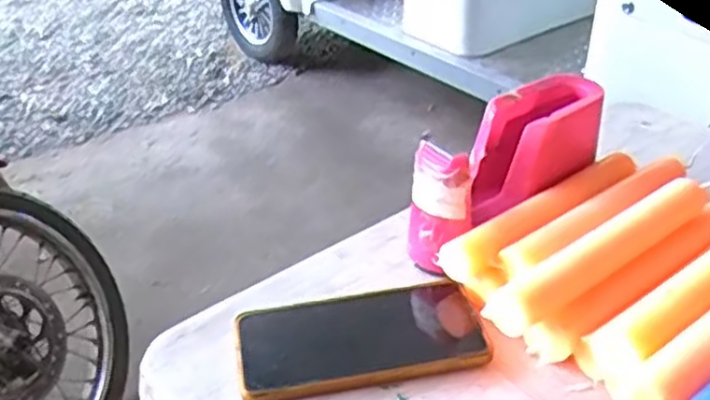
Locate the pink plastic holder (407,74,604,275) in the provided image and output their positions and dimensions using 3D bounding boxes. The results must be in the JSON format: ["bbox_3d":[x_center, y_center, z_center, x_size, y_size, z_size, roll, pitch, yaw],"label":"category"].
[{"bbox_3d":[0.117,-0.034,0.558,0.201,0.089,0.059,-36,47,-23],"label":"pink plastic holder"}]

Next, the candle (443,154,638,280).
[{"bbox_3d":[0.142,0.009,0.542,0.189,0.022,0.030,-25,41,-30],"label":"candle"}]

